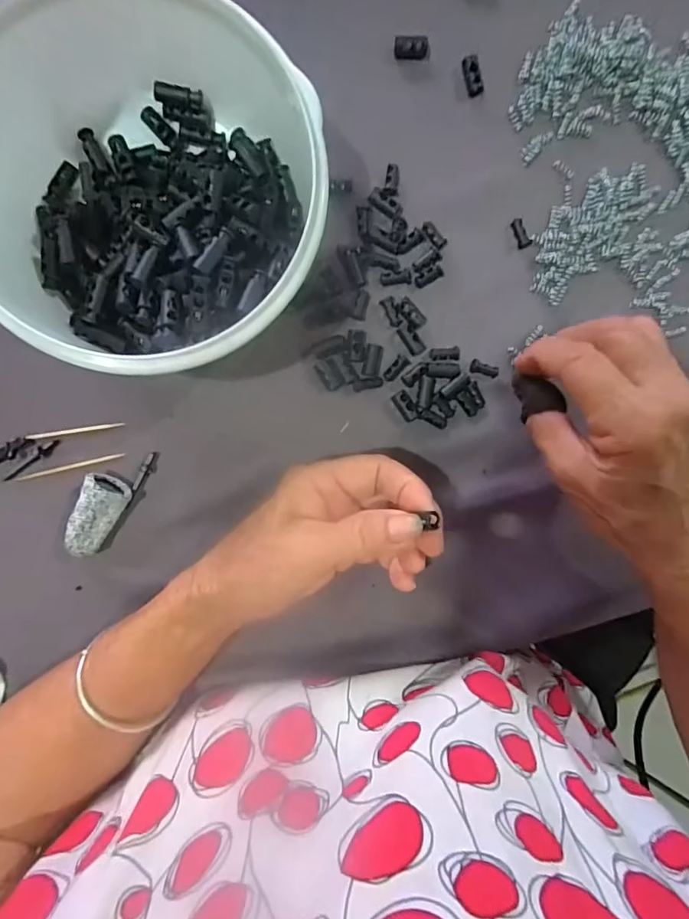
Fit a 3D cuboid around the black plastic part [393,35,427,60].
[{"bbox_3d":[0.038,-0.233,0.283,0.018,0.005,0.011,2,95,-5],"label":"black plastic part"}]

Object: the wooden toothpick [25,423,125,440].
[{"bbox_3d":[-0.153,-0.016,0.285,0.054,0.004,0.004,-9,96,-3],"label":"wooden toothpick"}]

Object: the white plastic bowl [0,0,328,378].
[{"bbox_3d":[-0.093,-0.124,0.244,0.158,0.077,0.144,0,95,-4],"label":"white plastic bowl"}]

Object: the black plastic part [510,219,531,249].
[{"bbox_3d":[0.105,-0.134,0.296,0.008,0.004,0.017,-23,97,-2],"label":"black plastic part"}]

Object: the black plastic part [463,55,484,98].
[{"bbox_3d":[0.074,-0.219,0.285,0.011,0.006,0.020,-14,96,-3],"label":"black plastic part"}]

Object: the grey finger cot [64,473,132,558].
[{"bbox_3d":[-0.139,0.032,0.283,0.022,0.023,0.045,25,93,-6],"label":"grey finger cot"}]

